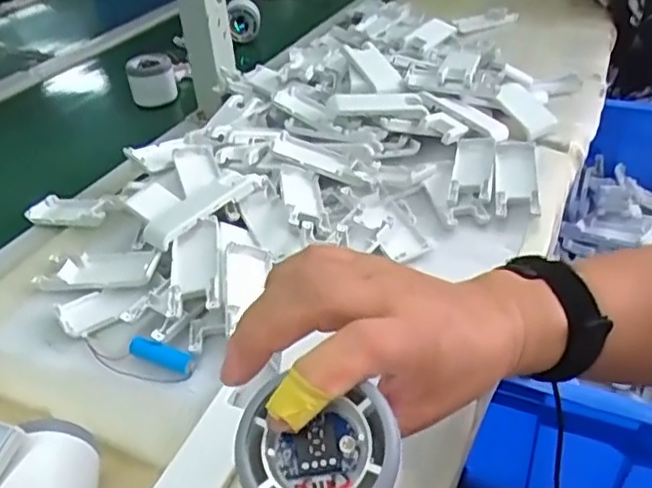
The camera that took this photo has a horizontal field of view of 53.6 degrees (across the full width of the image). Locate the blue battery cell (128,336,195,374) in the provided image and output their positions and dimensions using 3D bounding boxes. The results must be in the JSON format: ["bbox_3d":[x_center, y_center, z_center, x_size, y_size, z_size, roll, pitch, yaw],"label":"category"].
[{"bbox_3d":[-0.119,0.079,0.464,0.051,0.013,0.012,12,37,18],"label":"blue battery cell"}]

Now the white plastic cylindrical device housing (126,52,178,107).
[{"bbox_3d":[-0.220,-0.208,0.814,0.056,0.063,0.056,-13,37,-13],"label":"white plastic cylindrical device housing"}]

